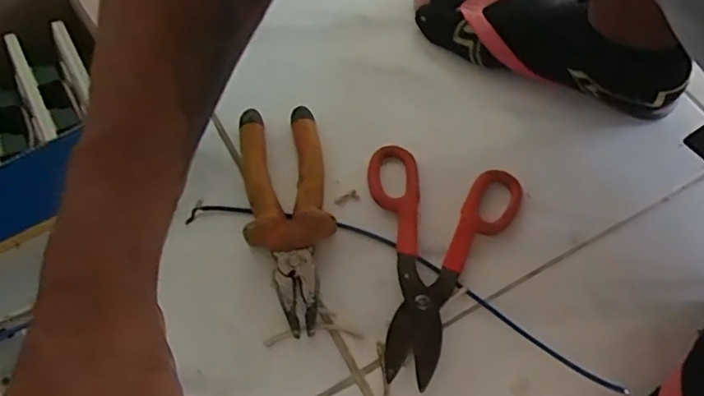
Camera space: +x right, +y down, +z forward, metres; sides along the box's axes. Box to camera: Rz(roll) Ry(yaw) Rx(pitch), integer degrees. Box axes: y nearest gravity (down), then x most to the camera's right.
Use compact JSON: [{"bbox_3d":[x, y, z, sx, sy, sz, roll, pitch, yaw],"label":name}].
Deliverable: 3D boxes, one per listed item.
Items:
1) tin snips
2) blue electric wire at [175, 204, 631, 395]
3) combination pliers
[{"bbox_3d":[0.057,0.044,0.429,0.120,0.015,0.184,15,61,5],"label":"tin snips"},{"bbox_3d":[0.038,0.055,0.427,0.336,0.013,0.051,21,62,8],"label":"blue electric wire"},{"bbox_3d":[-0.050,0.010,0.441,0.063,0.030,0.186,-5,62,-6],"label":"combination pliers"}]

